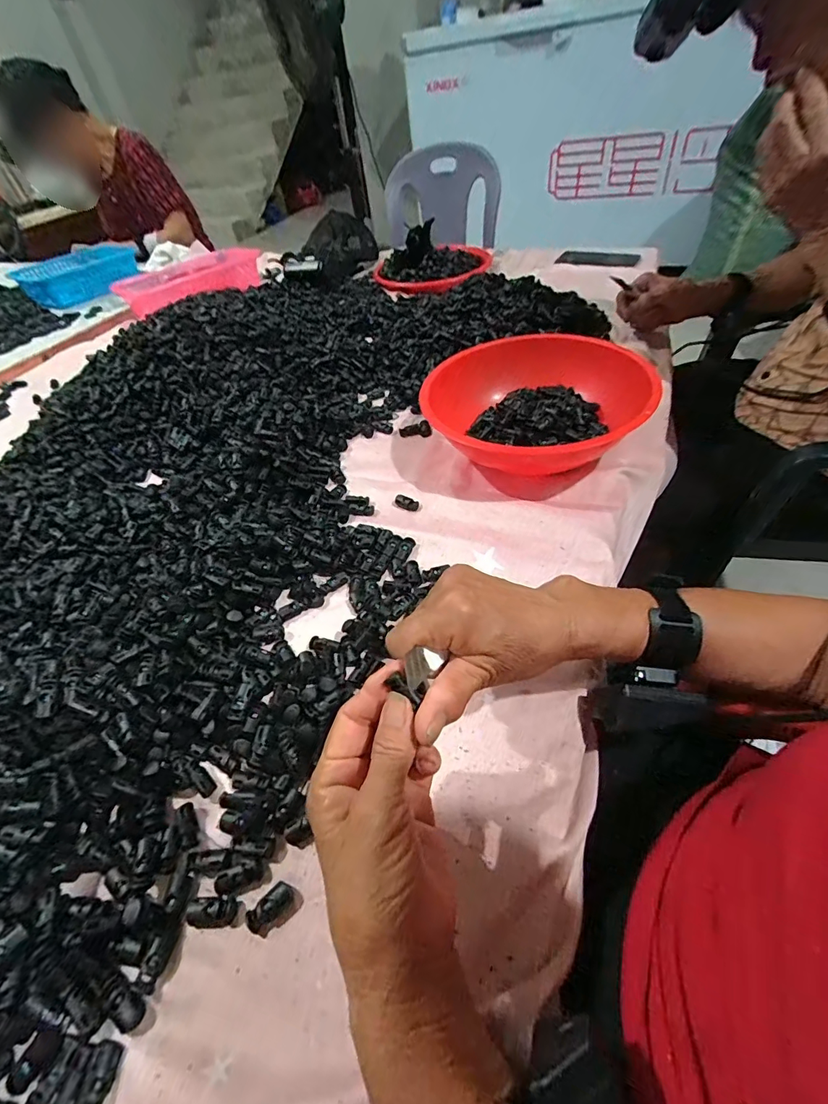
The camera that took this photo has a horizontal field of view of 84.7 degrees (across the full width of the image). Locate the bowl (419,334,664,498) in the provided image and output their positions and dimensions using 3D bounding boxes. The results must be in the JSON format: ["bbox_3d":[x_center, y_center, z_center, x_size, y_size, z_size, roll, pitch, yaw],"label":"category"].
[{"bbox_3d":[0.136,-0.161,0.534,0.237,0.081,0.235,-3,48,4],"label":"bowl"}]

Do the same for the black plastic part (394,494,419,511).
[{"bbox_3d":[-0.008,-0.056,0.511,0.030,0.008,0.015,23,55,24],"label":"black plastic part"}]

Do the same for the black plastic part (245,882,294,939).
[{"bbox_3d":[-0.087,0.215,0.274,0.015,0.008,0.027,30,58,29],"label":"black plastic part"}]

